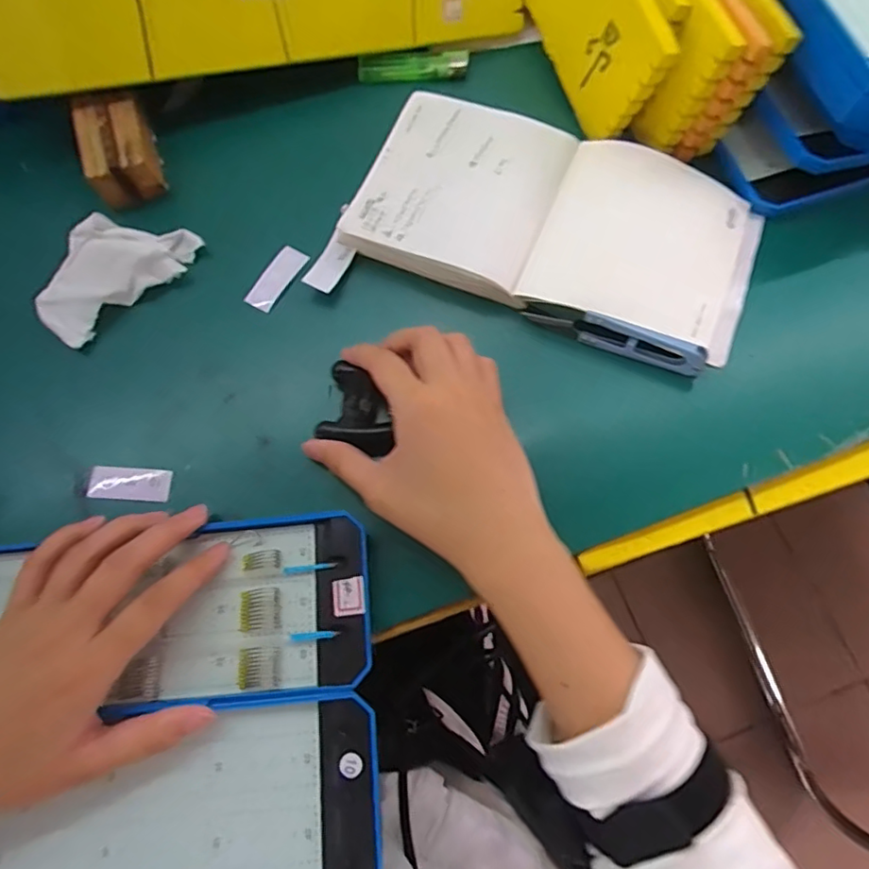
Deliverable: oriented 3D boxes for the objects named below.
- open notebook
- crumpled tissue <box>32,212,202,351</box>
[{"bbox_3d":[0.075,-0.135,0.359,0.238,0.014,0.129,18,75,6],"label":"open notebook"},{"bbox_3d":[-0.203,-0.104,0.369,0.104,0.029,0.060,-37,77,-9],"label":"crumpled tissue"}]

